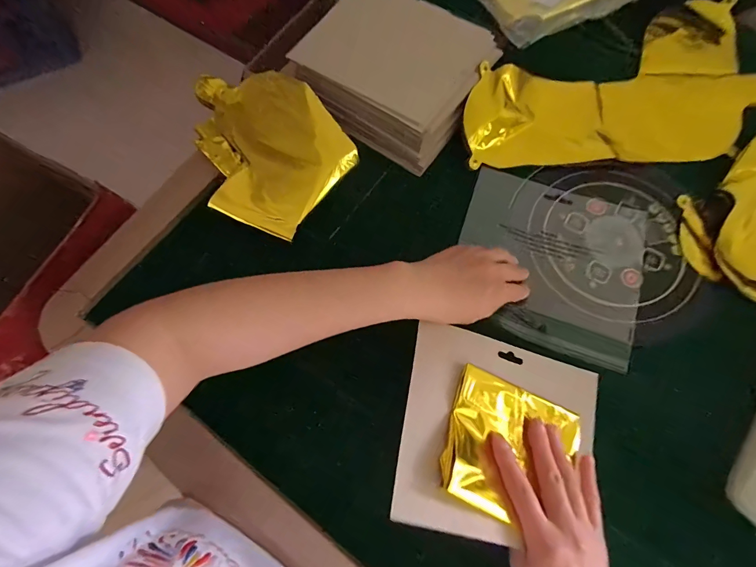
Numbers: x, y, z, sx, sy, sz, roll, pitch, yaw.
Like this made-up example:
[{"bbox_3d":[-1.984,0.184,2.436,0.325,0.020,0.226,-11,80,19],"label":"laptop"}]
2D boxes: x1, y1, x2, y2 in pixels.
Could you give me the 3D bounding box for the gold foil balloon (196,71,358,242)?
[{"bbox_3d":[-0.144,-0.163,0.433,0.206,0.042,0.171,33,74,12],"label":"gold foil balloon"}]

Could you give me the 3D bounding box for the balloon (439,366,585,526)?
[{"bbox_3d":[0.119,0.141,0.316,0.128,0.018,0.109,30,62,-9],"label":"balloon"}]

